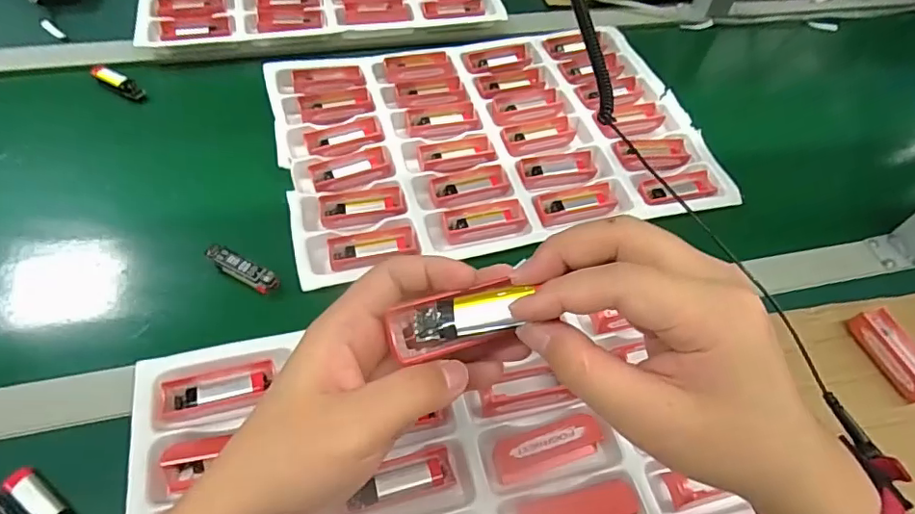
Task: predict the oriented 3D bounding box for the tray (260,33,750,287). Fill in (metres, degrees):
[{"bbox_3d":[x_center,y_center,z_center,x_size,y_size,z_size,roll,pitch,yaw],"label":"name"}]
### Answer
[{"bbox_3d":[0.037,-0.140,0.602,0.448,0.019,0.305,-12,57,-13],"label":"tray"}]

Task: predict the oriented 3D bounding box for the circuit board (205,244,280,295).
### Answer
[{"bbox_3d":[-0.194,0.011,0.482,0.072,0.012,0.020,27,57,13],"label":"circuit board"}]

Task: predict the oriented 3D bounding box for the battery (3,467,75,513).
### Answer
[{"bbox_3d":[-0.282,0.165,0.367,0.059,0.016,0.018,31,58,15],"label":"battery"}]

